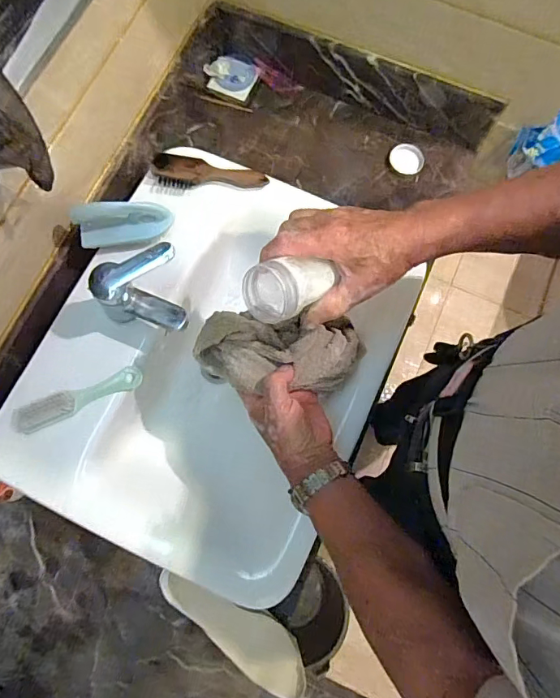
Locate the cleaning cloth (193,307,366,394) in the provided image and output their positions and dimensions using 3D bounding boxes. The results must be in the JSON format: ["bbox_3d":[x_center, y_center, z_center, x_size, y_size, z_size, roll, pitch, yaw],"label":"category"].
[{"bbox_3d":[0.012,0.002,0.529,0.207,0.057,0.089,3,76,-22],"label":"cleaning cloth"}]

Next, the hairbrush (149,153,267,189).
[{"bbox_3d":[-0.104,-0.252,0.670,0.168,0.032,0.049,10,77,2],"label":"hairbrush"}]

